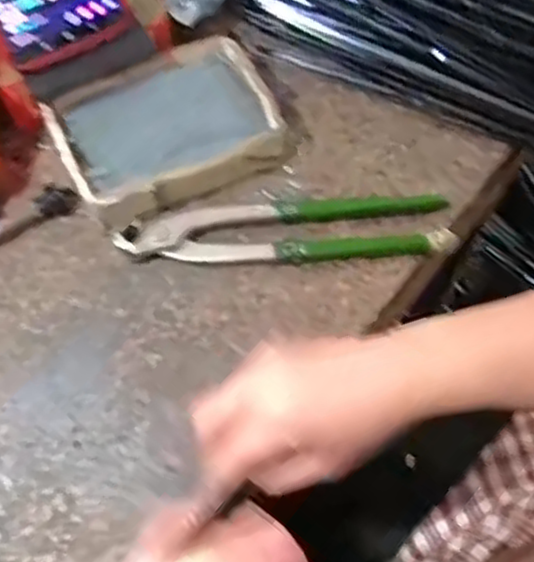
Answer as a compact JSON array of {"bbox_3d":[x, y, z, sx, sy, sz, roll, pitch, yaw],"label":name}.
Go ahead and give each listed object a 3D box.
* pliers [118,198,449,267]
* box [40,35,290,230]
[{"bbox_3d":[0.013,-0.033,0.466,0.197,0.022,0.042,-4,65,0],"label":"pliers"},{"bbox_3d":[-0.061,-0.095,0.480,0.130,0.031,0.091,-26,67,-10],"label":"box"}]

